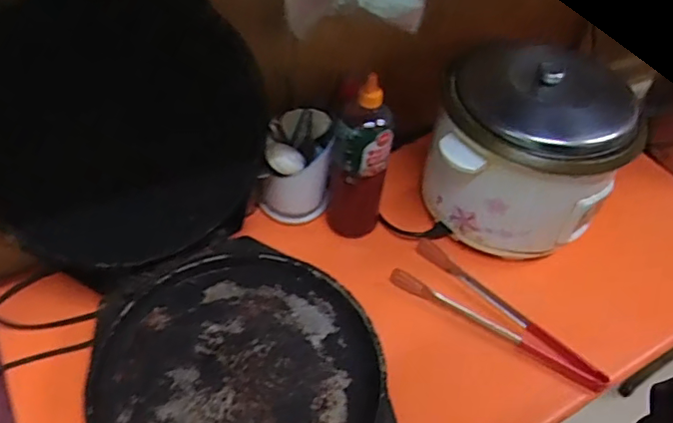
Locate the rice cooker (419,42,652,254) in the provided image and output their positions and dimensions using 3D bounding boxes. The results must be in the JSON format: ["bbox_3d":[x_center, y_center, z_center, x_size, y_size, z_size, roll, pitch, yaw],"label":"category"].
[{"bbox_3d":[0.293,-0.091,0.866,0.254,0.260,0.254,2,50,-3],"label":"rice cooker"}]

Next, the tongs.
[{"bbox_3d":[0.251,0.145,0.848,0.326,0.020,0.105,26,53,17],"label":"tongs"}]

